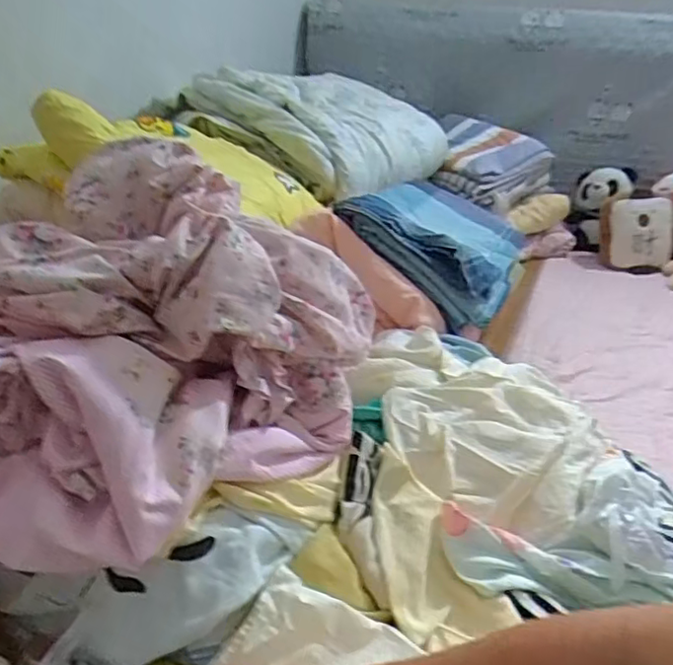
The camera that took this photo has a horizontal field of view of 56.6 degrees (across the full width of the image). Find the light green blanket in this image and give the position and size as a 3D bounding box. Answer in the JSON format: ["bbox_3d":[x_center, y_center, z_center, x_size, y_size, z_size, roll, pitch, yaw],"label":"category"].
[{"bbox_3d":[-0.085,-0.448,1.346,0.513,0.188,0.467,15,28,21],"label":"light green blanket"}]

